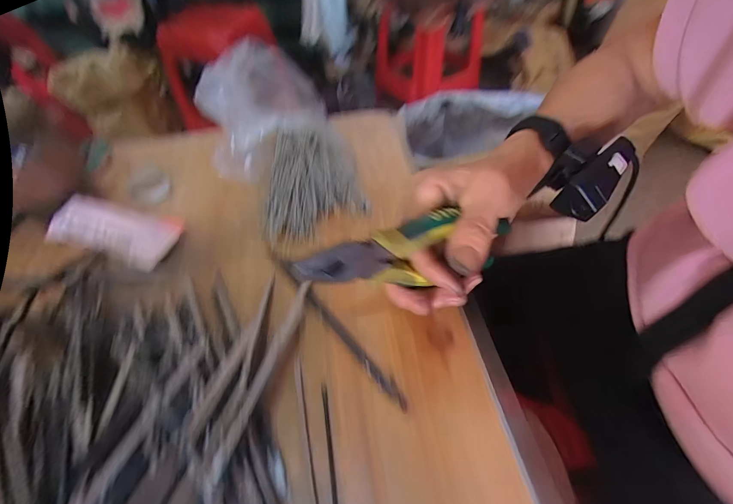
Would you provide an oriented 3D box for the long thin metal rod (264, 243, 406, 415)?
[{"bbox_3d":[-0.032,0.051,0.270,0.012,0.010,0.178,-34,58,-21],"label":"long thin metal rod"}]

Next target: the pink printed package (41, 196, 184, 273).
[{"bbox_3d":[-0.238,-0.022,0.319,0.116,0.008,0.055,16,68,4],"label":"pink printed package"}]

